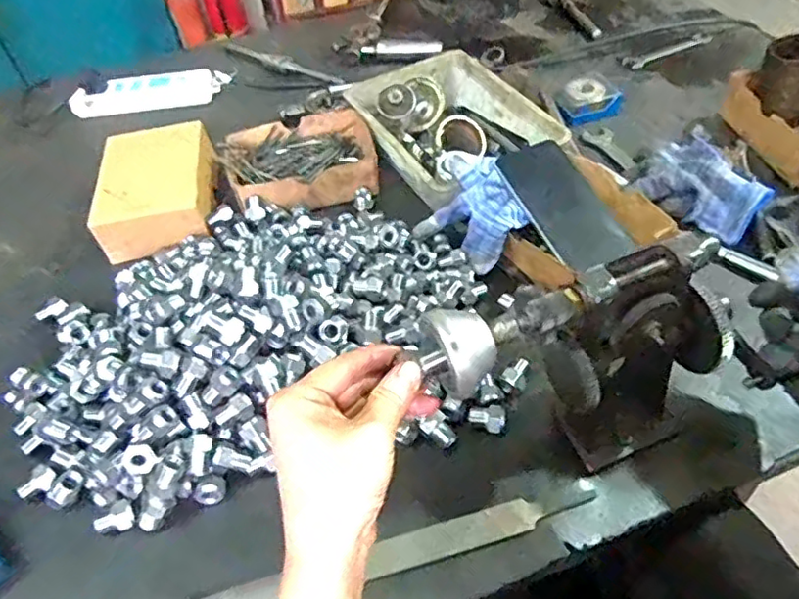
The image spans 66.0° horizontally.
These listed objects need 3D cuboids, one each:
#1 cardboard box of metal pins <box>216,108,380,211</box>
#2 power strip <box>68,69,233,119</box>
[{"bbox_3d":[-0.116,-0.165,0.746,0.179,0.044,0.140,-16,48,-8],"label":"cardboard box of metal pins"},{"bbox_3d":[-0.368,-0.305,0.906,0.221,0.026,0.069,-7,47,0],"label":"power strip"}]

